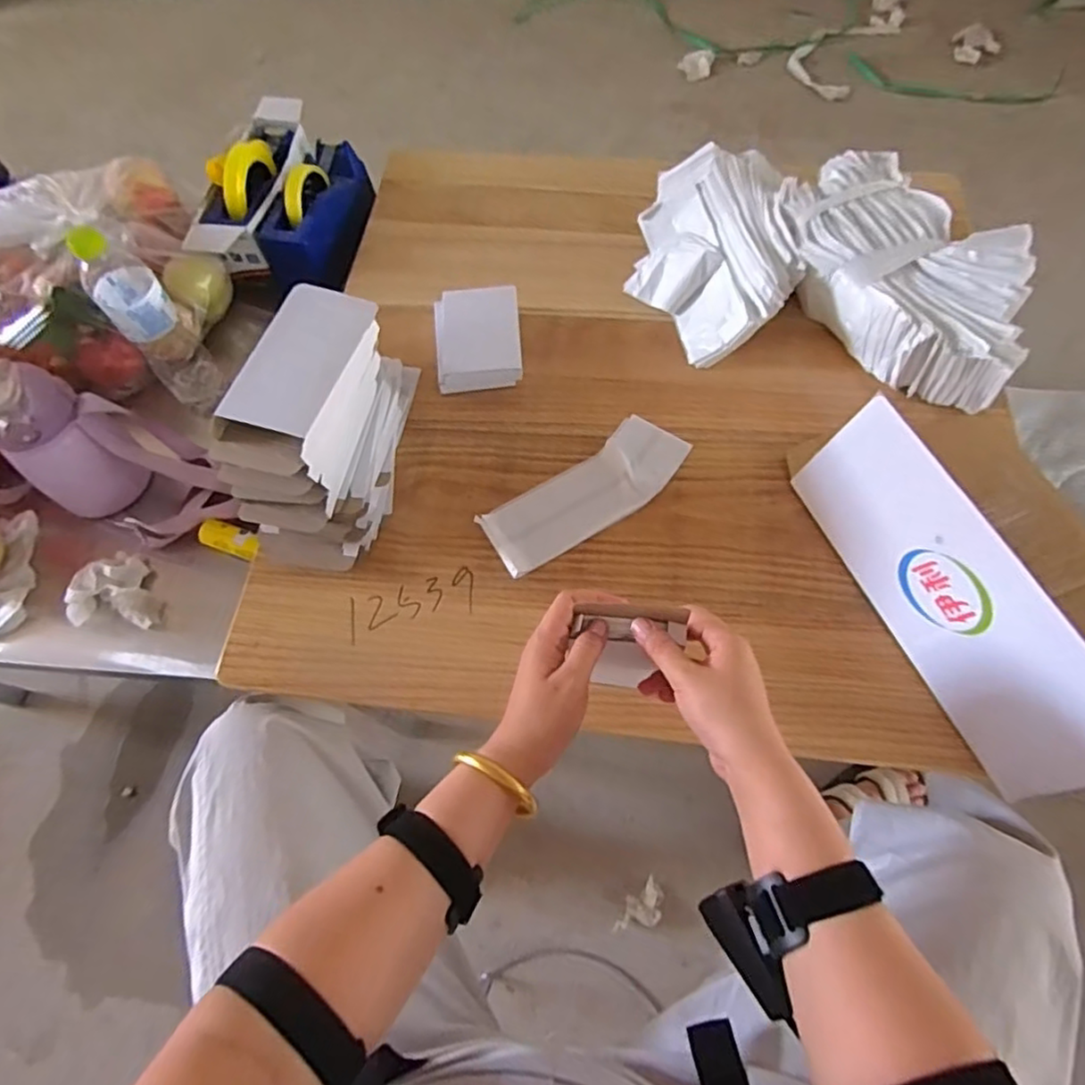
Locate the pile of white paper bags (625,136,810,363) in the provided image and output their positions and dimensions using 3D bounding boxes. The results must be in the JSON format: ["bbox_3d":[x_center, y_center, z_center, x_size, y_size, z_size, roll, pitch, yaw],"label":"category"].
[{"bbox_3d":[0.208,-0.361,0.764,0.186,0.068,0.321,9,66,7],"label":"pile of white paper bags"}]

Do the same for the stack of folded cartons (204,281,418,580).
[{"bbox_3d":[-0.204,-0.119,0.621,0.105,0.165,0.254,14,66,9],"label":"stack of folded cartons"}]

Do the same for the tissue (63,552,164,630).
[{"bbox_3d":[-0.463,0.049,0.695,0.093,0.031,0.081,1,65,3],"label":"tissue"}]

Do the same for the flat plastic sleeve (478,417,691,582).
[{"bbox_3d":[0.047,-0.052,0.655,0.222,0.011,0.084,-35,68,-13],"label":"flat plastic sleeve"}]

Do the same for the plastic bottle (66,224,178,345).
[{"bbox_3d":[-0.442,-0.270,0.669,0.061,0.114,0.050,-40,69,-15],"label":"plastic bottle"}]

